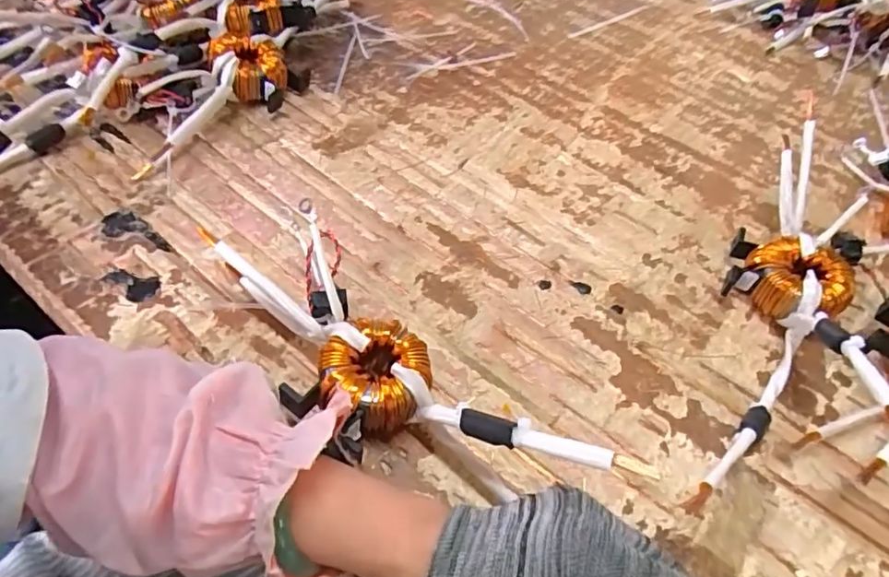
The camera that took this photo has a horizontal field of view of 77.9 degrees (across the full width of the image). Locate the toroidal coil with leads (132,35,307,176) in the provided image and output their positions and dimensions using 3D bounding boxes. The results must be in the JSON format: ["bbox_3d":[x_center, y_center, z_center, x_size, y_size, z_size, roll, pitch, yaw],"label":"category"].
[{"bbox_3d":[-0.212,-0.172,0.502,0.072,0.050,0.180,27,56,15],"label":"toroidal coil with leads"}]

